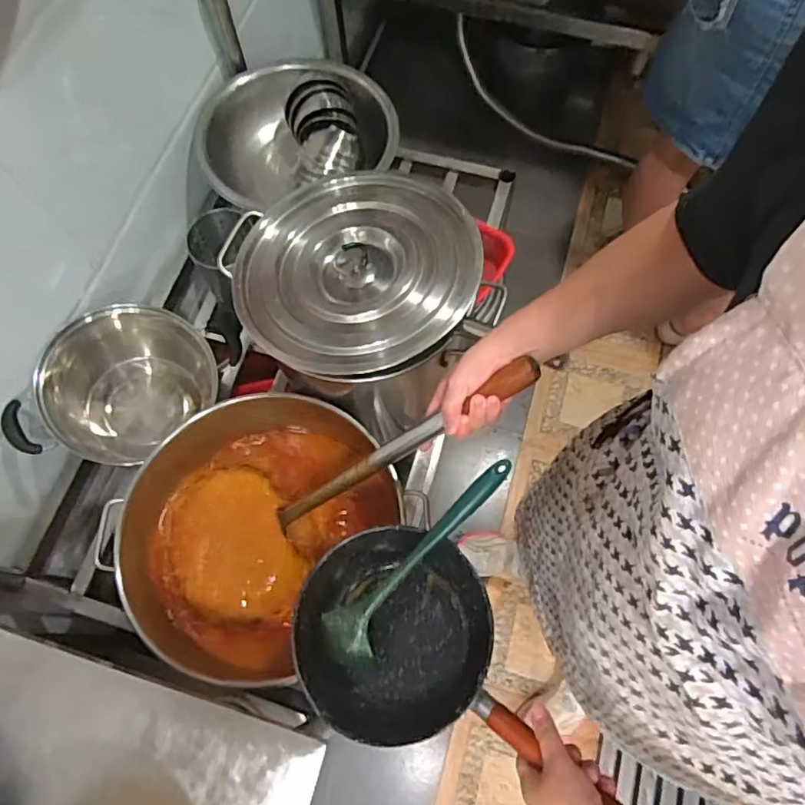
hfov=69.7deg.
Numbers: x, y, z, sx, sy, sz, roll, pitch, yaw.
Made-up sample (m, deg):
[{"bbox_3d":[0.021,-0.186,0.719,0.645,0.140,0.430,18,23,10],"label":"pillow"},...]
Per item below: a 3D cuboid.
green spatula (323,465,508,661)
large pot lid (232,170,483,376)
[{"bbox_3d":[0.014,0.167,0.607,0.059,0.054,0.269,43,89,15],"label":"green spatula"},{"bbox_3d":[-0.052,-0.169,0.708,0.277,0.052,0.293,0,69,1],"label":"large pot lid"}]

